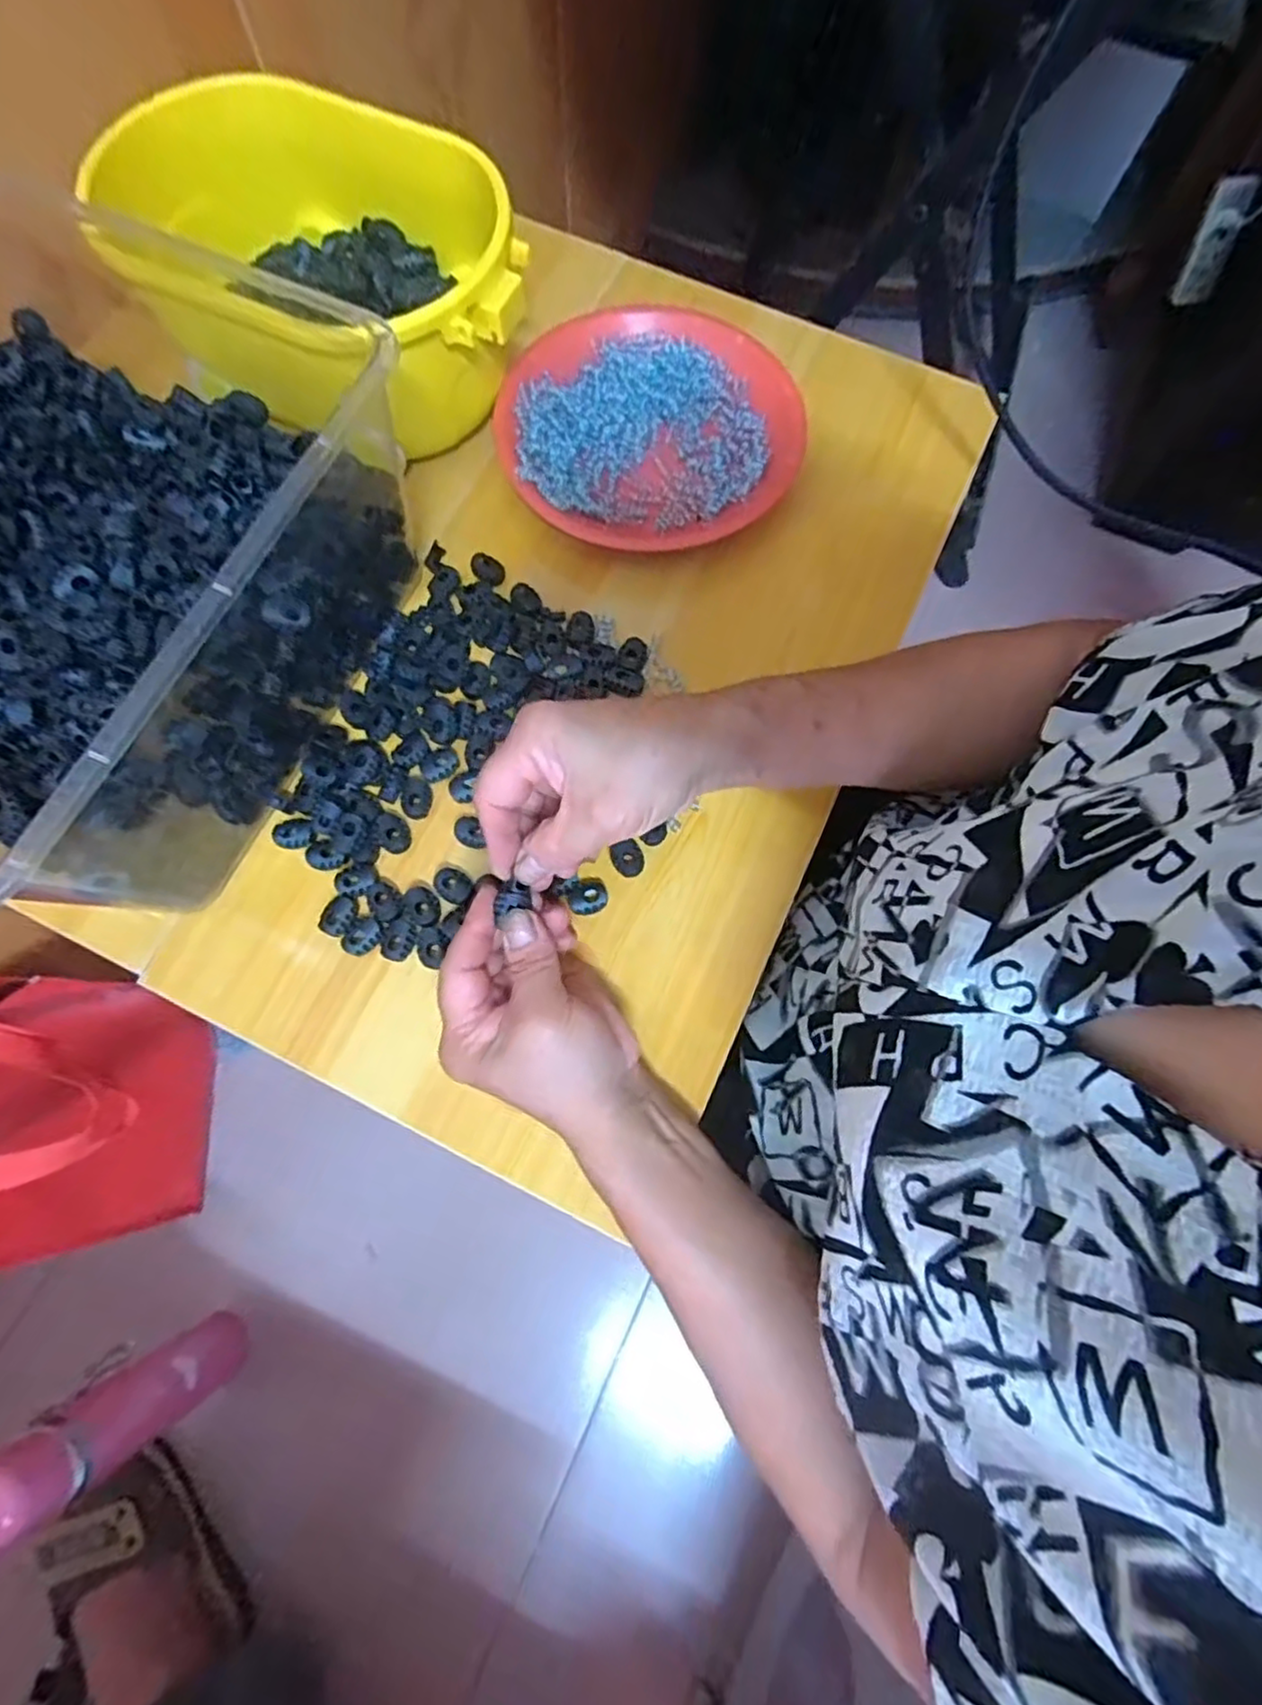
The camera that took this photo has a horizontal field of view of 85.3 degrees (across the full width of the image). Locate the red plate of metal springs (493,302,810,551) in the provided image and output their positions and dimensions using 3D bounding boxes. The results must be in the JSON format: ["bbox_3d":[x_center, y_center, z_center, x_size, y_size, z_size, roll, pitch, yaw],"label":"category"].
[{"bbox_3d":[0.013,-0.284,0.456,0.193,0.022,0.173,-1,74,-2],"label":"red plate of metal springs"}]

